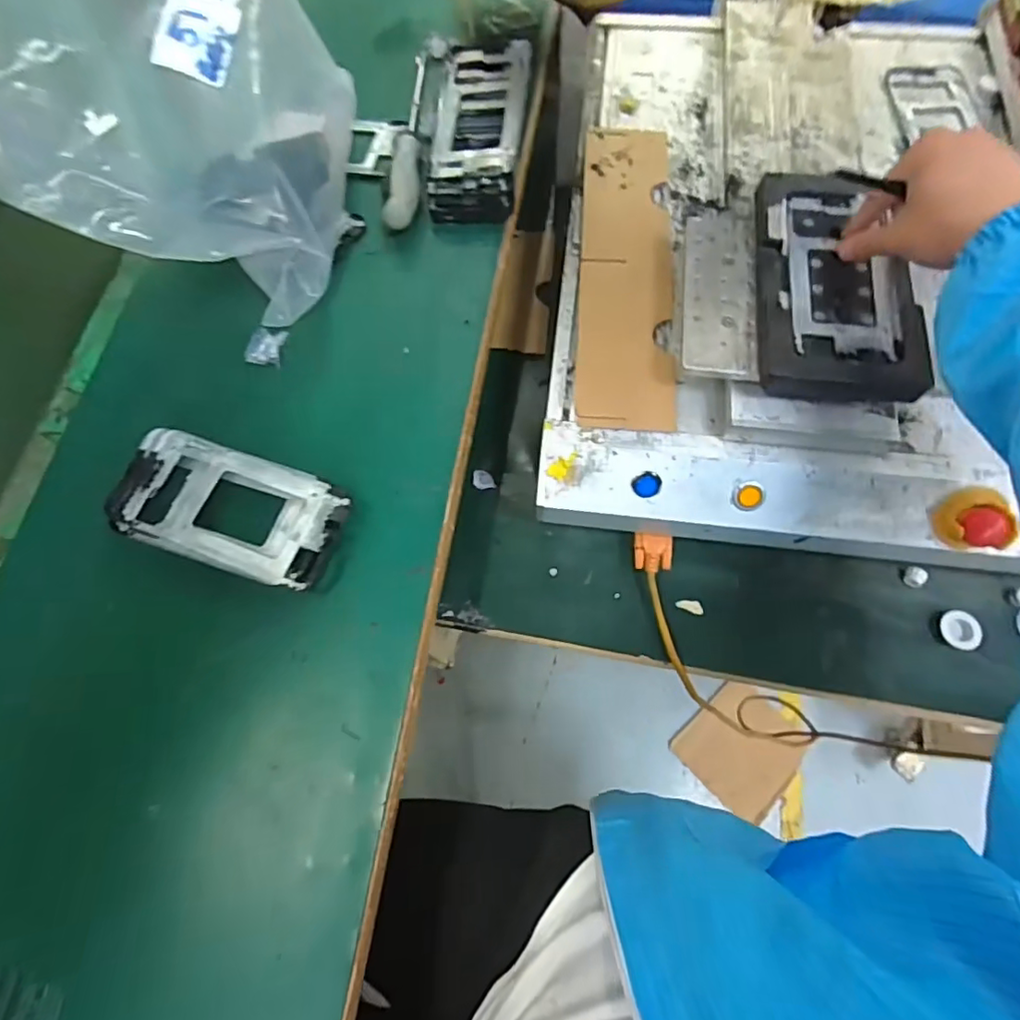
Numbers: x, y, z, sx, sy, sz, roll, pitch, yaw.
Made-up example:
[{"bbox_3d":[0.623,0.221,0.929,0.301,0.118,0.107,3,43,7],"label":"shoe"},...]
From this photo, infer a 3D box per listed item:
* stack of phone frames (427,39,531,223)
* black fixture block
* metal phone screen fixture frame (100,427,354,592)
[{"bbox_3d":[-0.028,-0.340,0.517,0.080,0.046,0.183,6,69,4],"label":"stack of phone frames"},{"bbox_3d":[0.244,-0.172,0.428,0.108,0.025,0.190,6,69,4],"label":"black fixture block"},{"bbox_3d":[-0.197,-0.002,0.401,0.166,0.021,0.080,18,70,8],"label":"metal phone screen fixture frame"}]

